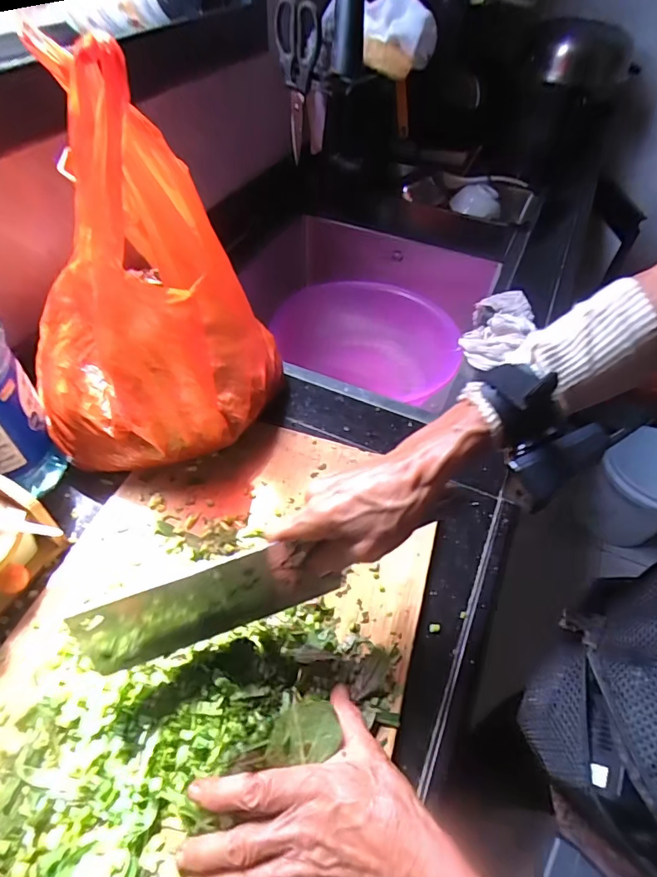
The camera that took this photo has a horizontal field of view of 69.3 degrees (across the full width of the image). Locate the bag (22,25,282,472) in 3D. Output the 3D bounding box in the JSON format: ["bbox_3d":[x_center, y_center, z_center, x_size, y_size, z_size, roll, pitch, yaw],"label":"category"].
[{"bbox_3d":[-0.166,-0.126,0.412,0.236,0.308,0.140,-7,51,-10],"label":"bag"}]

